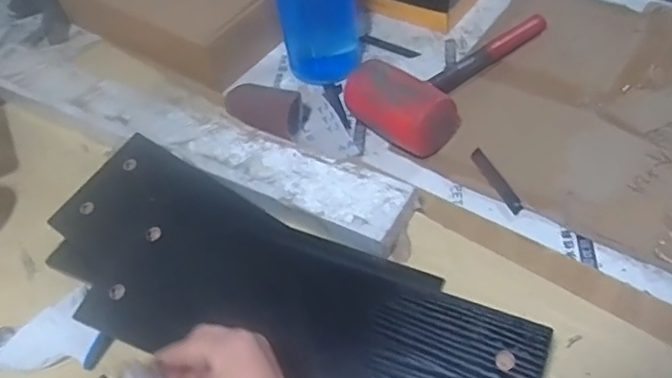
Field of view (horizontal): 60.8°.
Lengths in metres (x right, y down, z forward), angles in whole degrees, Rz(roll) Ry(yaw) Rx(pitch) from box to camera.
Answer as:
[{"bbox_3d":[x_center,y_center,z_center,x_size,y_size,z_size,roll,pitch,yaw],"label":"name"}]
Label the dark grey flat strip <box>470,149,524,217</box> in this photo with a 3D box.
[{"bbox_3d":[0.184,-0.011,0.659,0.017,0.004,0.101,-22,50,-5],"label":"dark grey flat strip"}]

